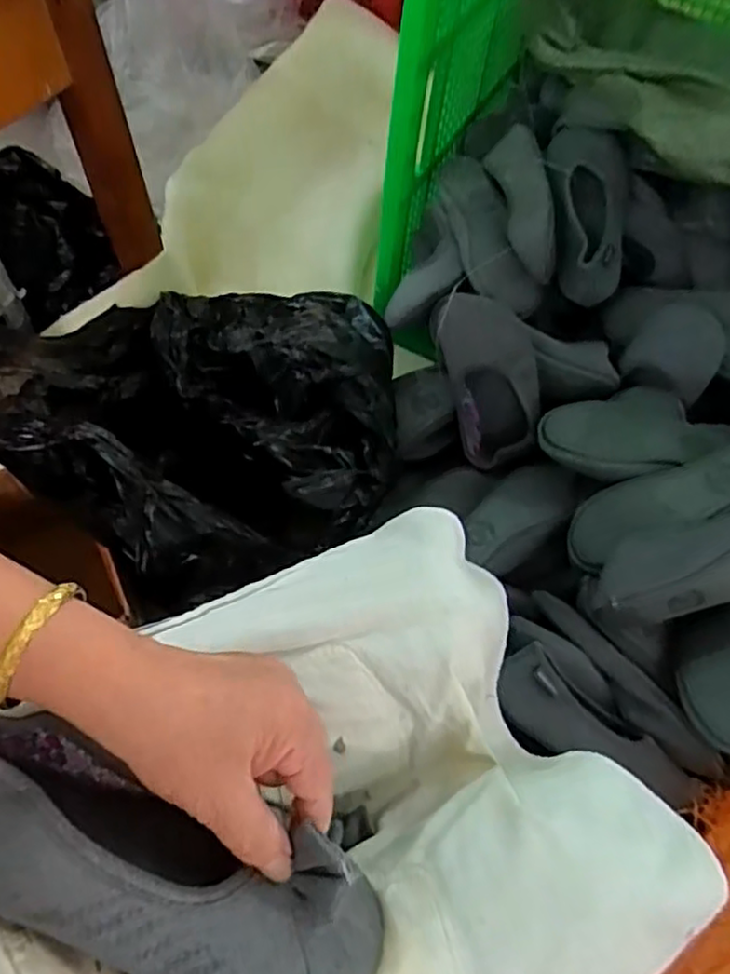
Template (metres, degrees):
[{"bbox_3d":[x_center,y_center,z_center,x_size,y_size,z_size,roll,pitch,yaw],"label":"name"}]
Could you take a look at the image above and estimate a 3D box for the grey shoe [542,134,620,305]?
[{"bbox_3d":[0.261,-0.332,0.821,0.103,0.072,0.211,10,63,1],"label":"grey shoe"}]

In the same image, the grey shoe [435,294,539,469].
[{"bbox_3d":[0.146,-0.120,0.797,0.074,0.201,0.095,-30,44,-18],"label":"grey shoe"}]

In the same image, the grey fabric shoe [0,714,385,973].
[{"bbox_3d":[-0.102,0.179,0.323,0.225,0.075,0.082,28,64,-6],"label":"grey fabric shoe"}]

